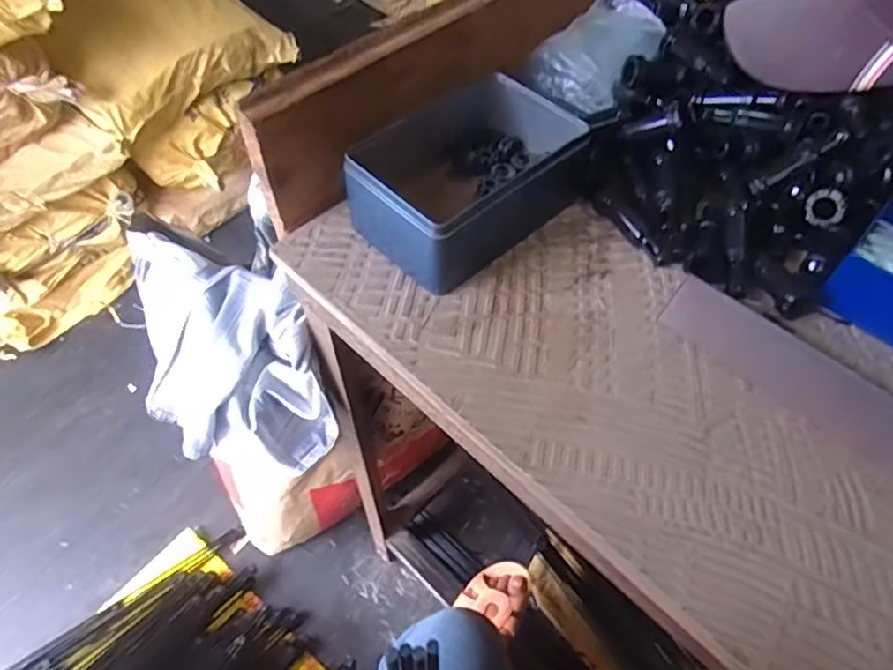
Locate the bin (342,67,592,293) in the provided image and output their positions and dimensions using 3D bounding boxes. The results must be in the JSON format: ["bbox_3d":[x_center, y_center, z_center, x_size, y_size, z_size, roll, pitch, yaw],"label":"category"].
[{"bbox_3d":[0.018,-0.121,0.435,0.175,0.063,0.112,-37,64,-23],"label":"bin"}]

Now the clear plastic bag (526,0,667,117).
[{"bbox_3d":[0.132,-0.236,0.517,0.082,0.039,0.120,39,63,23],"label":"clear plastic bag"}]

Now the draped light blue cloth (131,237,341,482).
[{"bbox_3d":[-0.224,0.015,0.598,0.155,0.153,0.228,-24,59,-17],"label":"draped light blue cloth"}]

